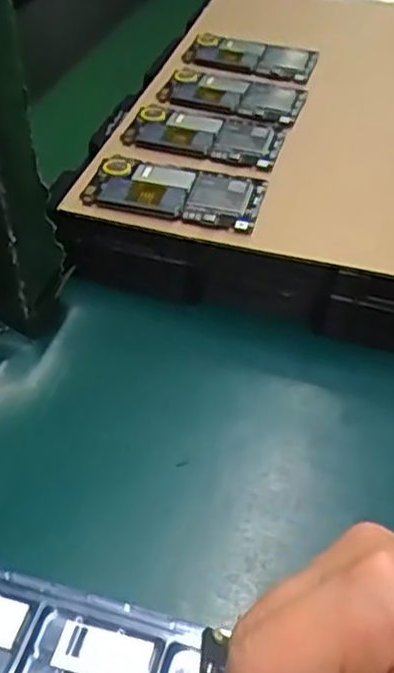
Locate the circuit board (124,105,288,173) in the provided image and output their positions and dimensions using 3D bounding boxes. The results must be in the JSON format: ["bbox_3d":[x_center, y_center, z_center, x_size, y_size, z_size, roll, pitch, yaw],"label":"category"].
[{"bbox_3d":[0.004,-0.161,0.537,0.122,0.011,0.068,14,45,14],"label":"circuit board"}]

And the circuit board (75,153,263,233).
[{"bbox_3d":[-0.017,-0.104,0.481,0.122,0.012,0.067,9,44,9],"label":"circuit board"}]

